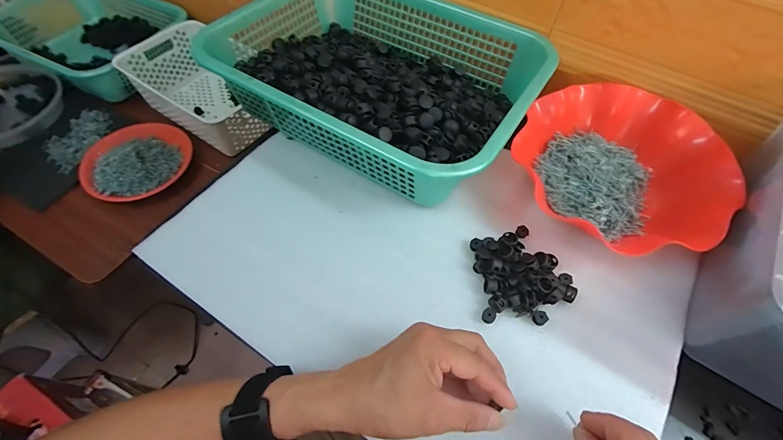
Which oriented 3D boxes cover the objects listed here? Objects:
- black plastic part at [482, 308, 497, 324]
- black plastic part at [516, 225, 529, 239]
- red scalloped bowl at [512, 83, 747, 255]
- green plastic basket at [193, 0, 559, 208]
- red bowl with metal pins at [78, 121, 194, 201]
[{"bbox_3d":[0.097,0.095,0.361,0.013,0.009,0.012,1,59,-1],"label":"black plastic part"},{"bbox_3d":[0.148,0.014,0.406,0.015,0.008,0.013,18,60,7],"label":"black plastic part"},{"bbox_3d":[0.252,-0.059,0.414,0.218,0.063,0.207,1,59,-1],"label":"red scalloped bowl"},{"bbox_3d":[-0.019,-0.196,0.474,0.384,0.098,0.284,30,63,16],"label":"green plastic basket"},{"bbox_3d":[-0.502,-0.127,0.708,0.196,0.055,0.190,-15,60,-10],"label":"red bowl with metal pins"}]

